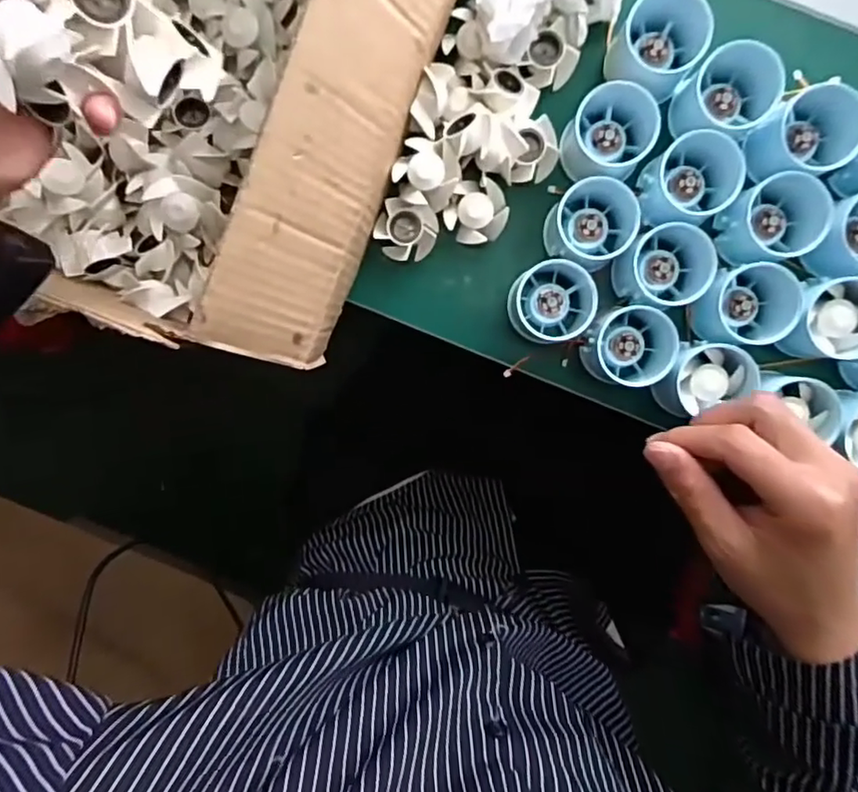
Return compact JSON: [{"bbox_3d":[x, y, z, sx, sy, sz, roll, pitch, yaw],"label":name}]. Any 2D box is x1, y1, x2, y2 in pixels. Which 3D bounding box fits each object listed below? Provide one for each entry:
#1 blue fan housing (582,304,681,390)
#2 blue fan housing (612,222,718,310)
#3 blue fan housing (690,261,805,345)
[{"bbox_3d":[0.137,-0.033,0.403,0.053,0.051,0.050,0,95,2],"label":"blue fan housing"},{"bbox_3d":[0.155,-0.085,0.398,0.050,0.048,0.051,0,95,2],"label":"blue fan housing"},{"bbox_3d":[0.208,-0.060,0.396,0.051,0.045,0.051,0,95,2],"label":"blue fan housing"}]

